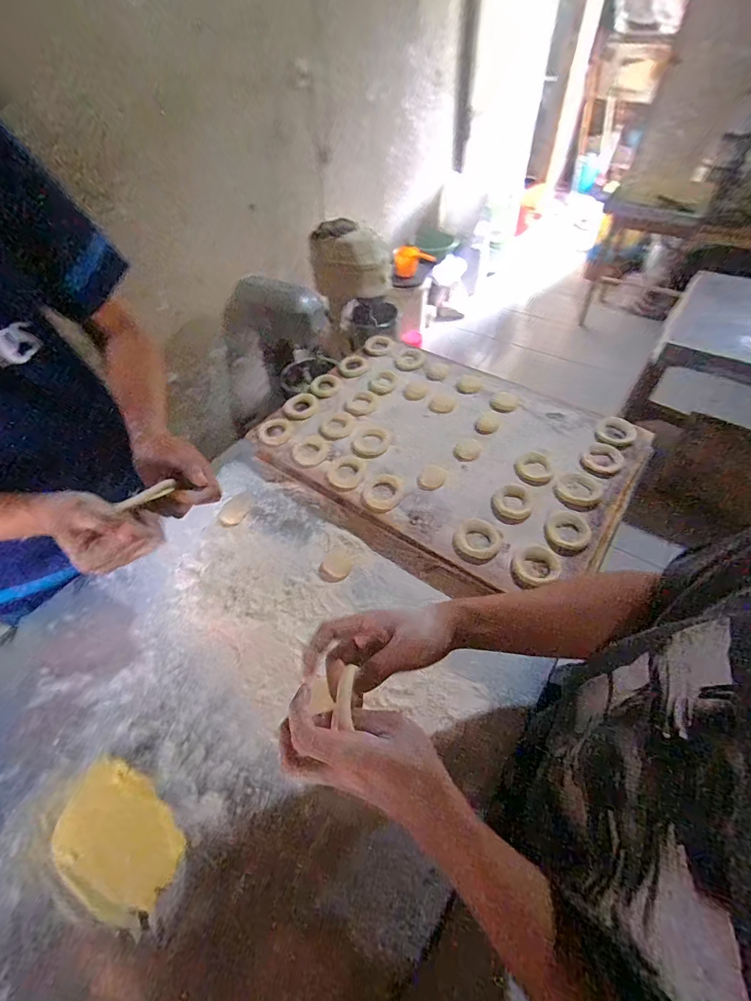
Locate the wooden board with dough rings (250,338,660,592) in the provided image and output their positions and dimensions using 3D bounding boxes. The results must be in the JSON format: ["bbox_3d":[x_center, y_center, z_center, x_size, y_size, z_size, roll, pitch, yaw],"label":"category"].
[{"bbox_3d":[0.122,-0.100,0.746,0.590,0.050,0.453,32,59,24],"label":"wooden board with dough rings"}]

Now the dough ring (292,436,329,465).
[{"bbox_3d":[-0.116,-0.090,0.733,0.059,0.009,0.064,-1,52,2],"label":"dough ring"}]

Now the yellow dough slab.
[{"bbox_3d":[-0.272,0.352,0.430,0.146,0.010,0.094,22,56,18],"label":"yellow dough slab"}]

